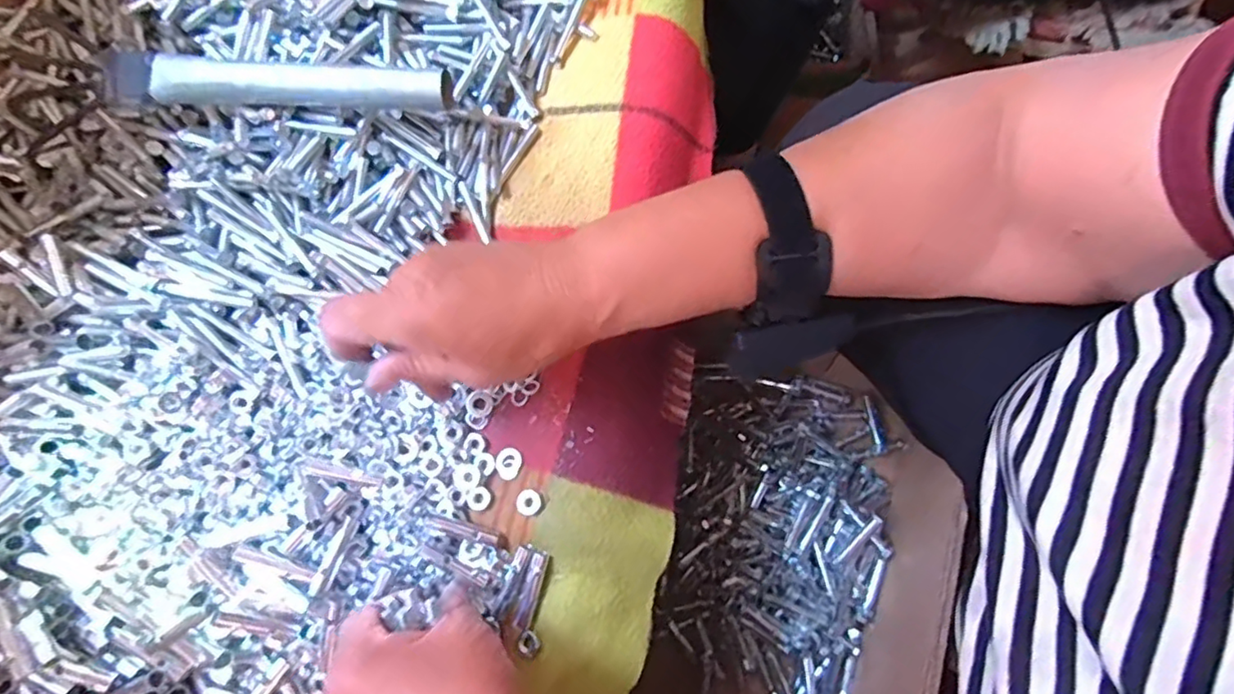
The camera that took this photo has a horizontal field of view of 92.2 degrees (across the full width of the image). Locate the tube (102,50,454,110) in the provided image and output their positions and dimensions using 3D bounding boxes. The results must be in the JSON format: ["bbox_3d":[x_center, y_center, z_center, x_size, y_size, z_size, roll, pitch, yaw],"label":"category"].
[{"bbox_3d":[-0.209,-0.160,0.362,0.218,0.018,0.026,4,74,8],"label":"tube"}]

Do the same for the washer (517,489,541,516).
[{"bbox_3d":[-0.053,0.093,0.354,0.015,0.004,0.015,-2,73,6],"label":"washer"}]

